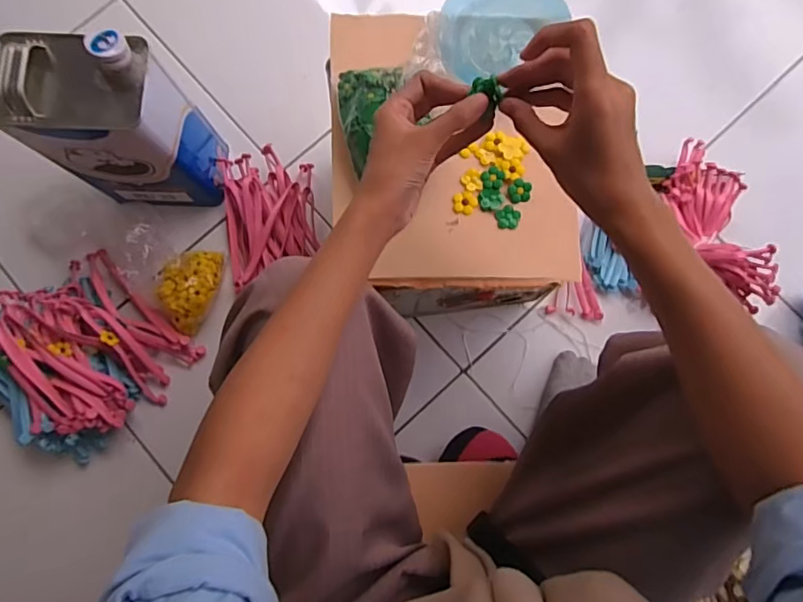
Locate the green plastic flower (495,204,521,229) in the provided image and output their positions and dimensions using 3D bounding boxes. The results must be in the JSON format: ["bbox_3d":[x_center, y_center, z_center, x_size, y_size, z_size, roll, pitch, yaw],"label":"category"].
[{"bbox_3d":[0.103,-0.082,0.497,0.023,0.004,0.023,0,81,1],"label":"green plastic flower"}]

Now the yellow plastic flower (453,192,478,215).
[{"bbox_3d":[0.062,-0.096,0.503,0.023,0.004,0.021,0,81,1],"label":"yellow plastic flower"}]

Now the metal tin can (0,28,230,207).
[{"bbox_3d":[-0.341,-0.212,0.627,0.161,0.242,0.115,7,82,2],"label":"metal tin can"}]

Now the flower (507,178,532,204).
[{"bbox_3d":[0.115,-0.106,0.498,0.021,0.006,0.023,8,82,2],"label":"flower"}]

